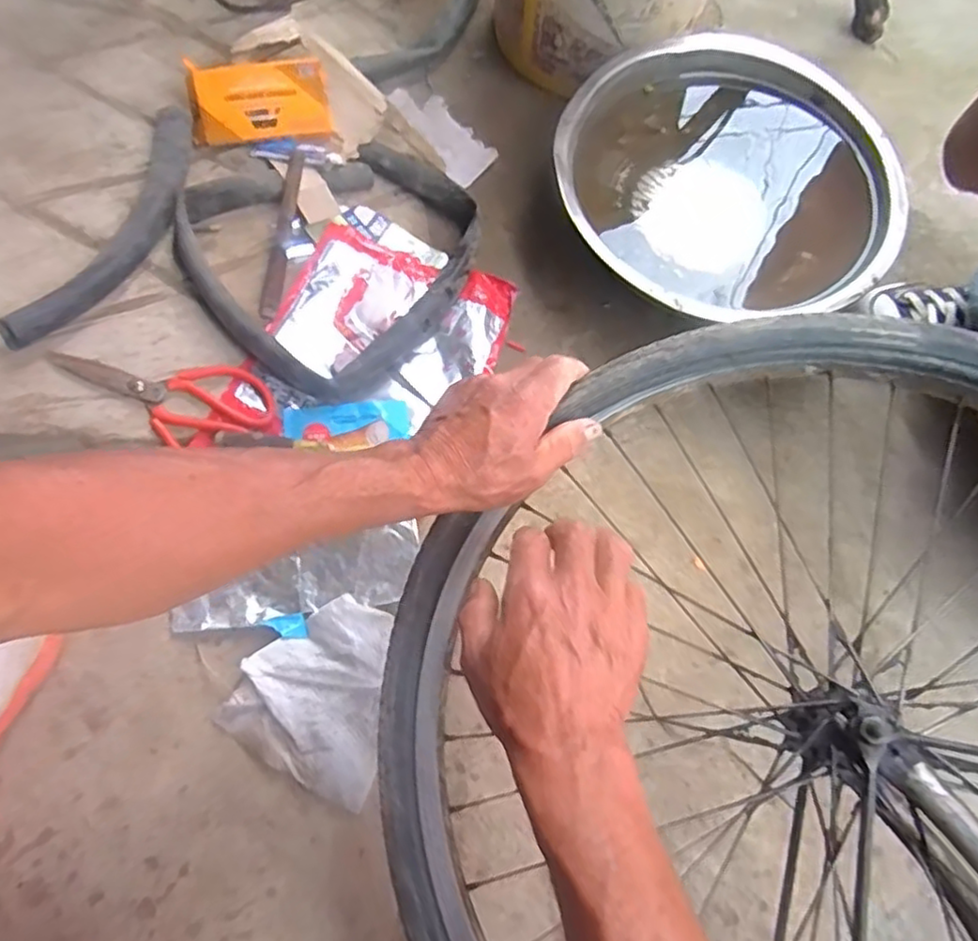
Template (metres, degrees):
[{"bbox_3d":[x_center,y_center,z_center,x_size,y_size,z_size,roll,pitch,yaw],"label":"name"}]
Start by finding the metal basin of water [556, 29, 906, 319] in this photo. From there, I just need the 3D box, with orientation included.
[{"bbox_3d":[0.257,-0.335,0.762,0.364,0.097,0.351,0,70,0],"label":"metal basin of water"}]

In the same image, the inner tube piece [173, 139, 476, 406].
[{"bbox_3d":[-0.162,-0.245,0.715,0.271,0.085,0.319,34,74,11],"label":"inner tube piece"}]

